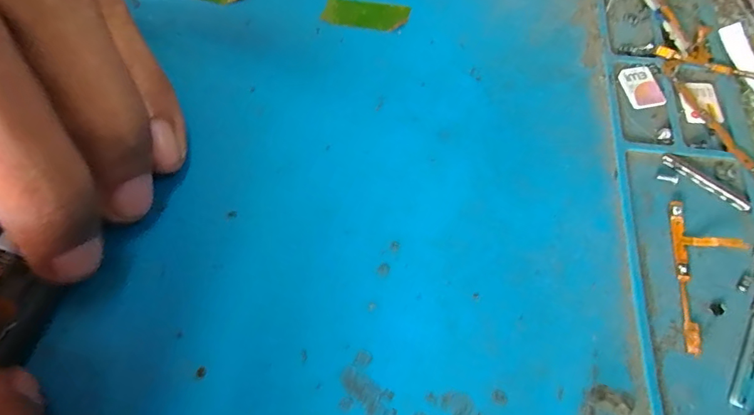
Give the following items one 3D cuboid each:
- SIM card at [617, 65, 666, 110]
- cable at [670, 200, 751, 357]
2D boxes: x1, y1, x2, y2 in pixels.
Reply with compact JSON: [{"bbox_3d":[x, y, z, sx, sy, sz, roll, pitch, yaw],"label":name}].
[{"bbox_3d":[0.069,-0.031,0.109,0.009,0.004,0.012,-11,70,2],"label":"SIM card"},{"bbox_3d":[0.072,0.014,0.090,0.014,0.004,0.032,7,67,3],"label":"cable"}]

